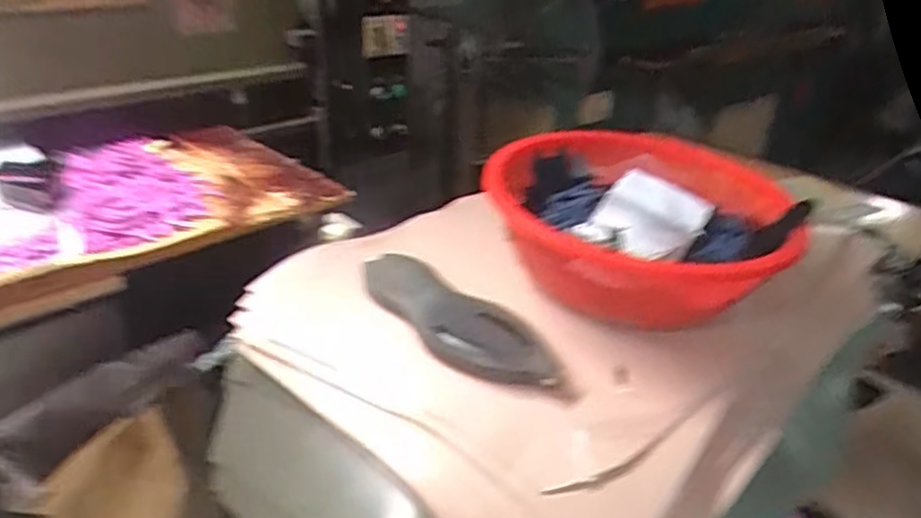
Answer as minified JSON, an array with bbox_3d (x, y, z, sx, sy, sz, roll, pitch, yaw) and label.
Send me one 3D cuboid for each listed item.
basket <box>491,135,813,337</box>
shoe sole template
[{"bbox_3d":[0.227,-0.048,0.874,0.322,0.136,0.367,1,29,-5],"label":"basket"},{"bbox_3d":[-0.012,0.074,0.814,0.319,0.031,0.093,33,60,32],"label":"shoe sole template"}]

